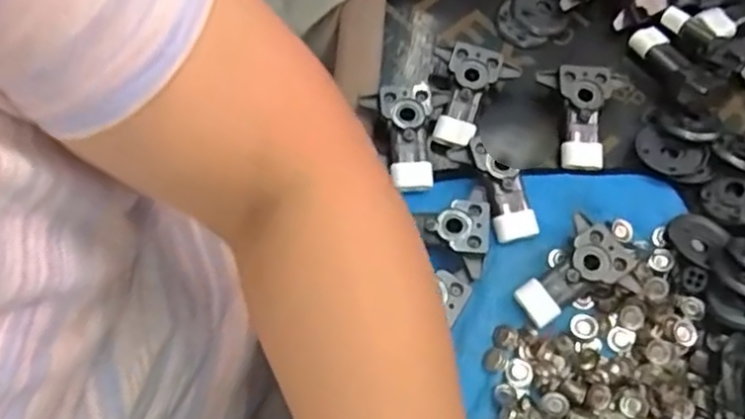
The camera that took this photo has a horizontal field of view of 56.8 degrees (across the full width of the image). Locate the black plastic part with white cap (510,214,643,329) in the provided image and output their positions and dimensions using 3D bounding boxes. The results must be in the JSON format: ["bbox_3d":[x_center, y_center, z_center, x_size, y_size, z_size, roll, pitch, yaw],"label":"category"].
[{"bbox_3d":[0.121,0.042,0.400,0.050,0.020,0.068,38,73,13],"label":"black plastic part with white cap"}]

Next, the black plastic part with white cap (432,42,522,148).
[{"bbox_3d":[0.060,-0.071,0.446,0.052,0.025,0.066,18,70,7],"label":"black plastic part with white cap"}]

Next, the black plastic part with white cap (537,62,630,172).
[{"bbox_3d":[0.130,-0.061,0.441,0.052,0.021,0.064,14,69,5],"label":"black plastic part with white cap"}]

